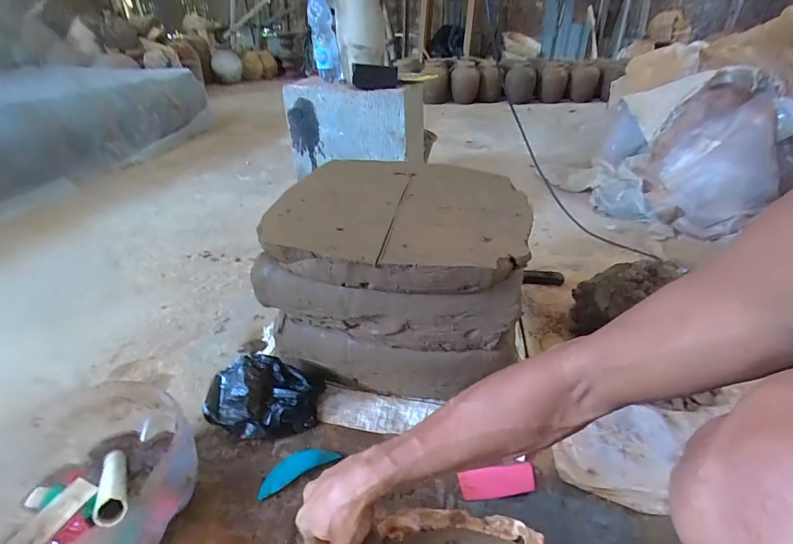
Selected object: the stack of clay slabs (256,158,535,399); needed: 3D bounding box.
[{"bbox_3d":[0.007,0.001,0.730,0.395,0.279,0.333,8,33,12],"label":"stack of clay slabs"}]

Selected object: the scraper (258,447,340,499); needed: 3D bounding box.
[{"bbox_3d":[-0.148,0.289,0.597,0.117,0.009,0.040,-19,37,-27],"label":"scraper"}]

